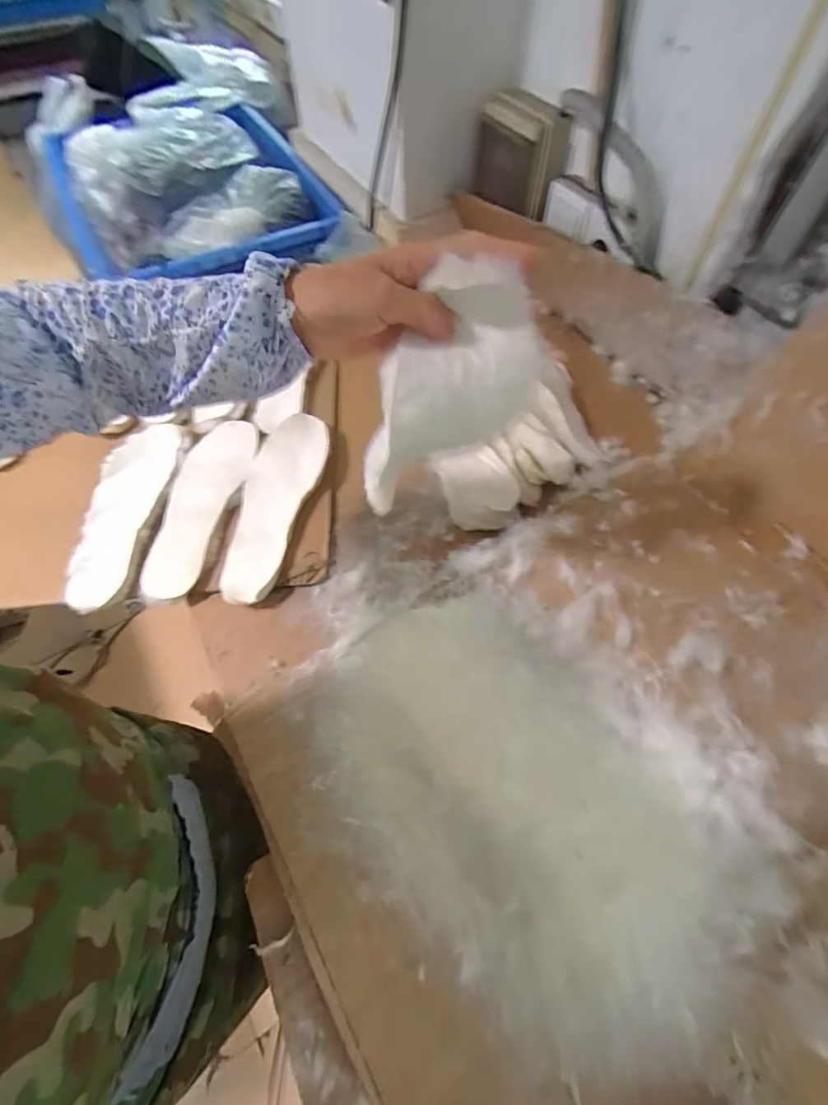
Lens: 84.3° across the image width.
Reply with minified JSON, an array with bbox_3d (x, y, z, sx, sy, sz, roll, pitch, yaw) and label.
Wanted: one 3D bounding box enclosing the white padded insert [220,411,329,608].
[{"bbox_3d":[-0.182,-0.066,0.585,0.087,0.014,0.270,12,66,10],"label":"white padded insert"}]

